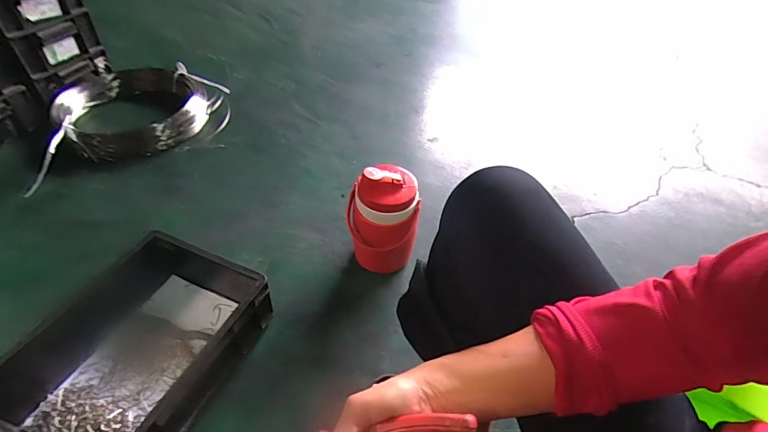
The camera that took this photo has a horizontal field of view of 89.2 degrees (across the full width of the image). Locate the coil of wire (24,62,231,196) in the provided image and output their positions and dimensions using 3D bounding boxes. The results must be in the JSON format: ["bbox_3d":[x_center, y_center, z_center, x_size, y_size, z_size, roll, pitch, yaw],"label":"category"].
[{"bbox_3d":[-0.688,-0.293,1.096,0.477,0.092,0.420,-13,48,-19],"label":"coil of wire"}]

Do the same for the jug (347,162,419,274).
[{"bbox_3d":[-0.004,0.009,0.747,0.130,0.195,0.118,6,45,0],"label":"jug"}]

